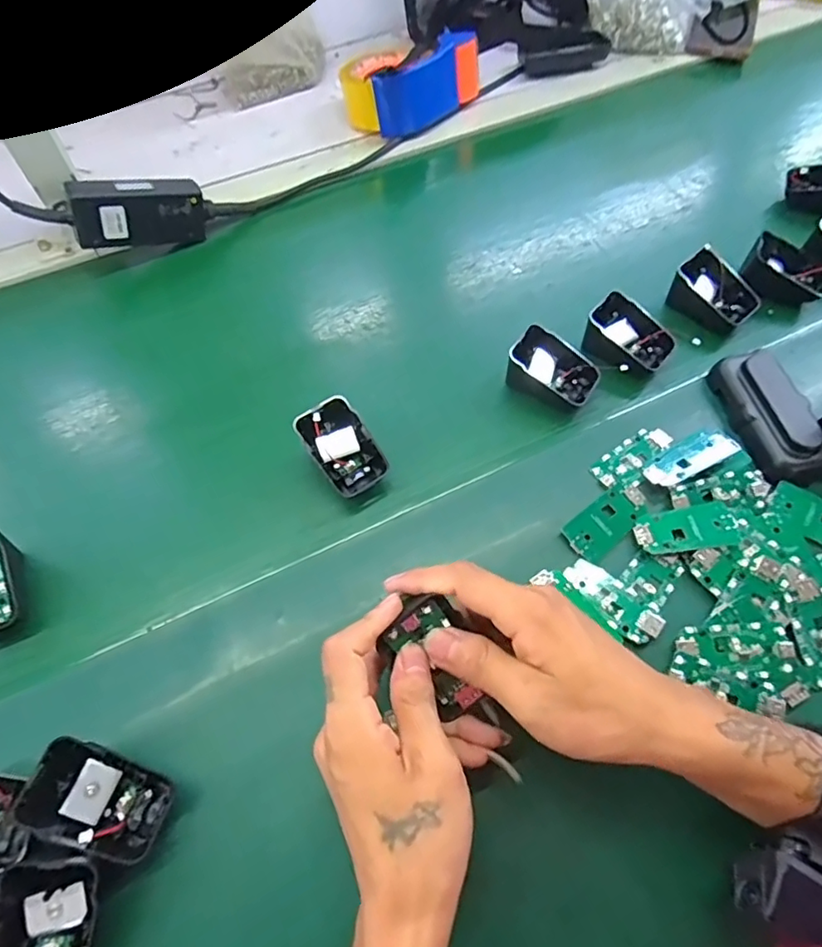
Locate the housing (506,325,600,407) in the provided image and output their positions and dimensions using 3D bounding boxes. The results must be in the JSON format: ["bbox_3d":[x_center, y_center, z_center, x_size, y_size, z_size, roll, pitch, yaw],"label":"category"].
[{"bbox_3d":[0.112,-0.080,0.442,0.068,0.038,0.047,22,64,13],"label":"housing"}]

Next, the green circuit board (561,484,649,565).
[{"bbox_3d":[0.135,0.031,0.386,0.064,0.004,0.030,-38,67,-18],"label":"green circuit board"}]

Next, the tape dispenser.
[{"bbox_3d":[-0.009,-0.451,0.649,0.145,0.070,0.103,-32,65,-15],"label":"tape dispenser"}]

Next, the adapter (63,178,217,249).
[{"bbox_3d":[-0.254,-0.248,0.534,0.119,0.056,0.031,-17,34,-27],"label":"adapter"}]

